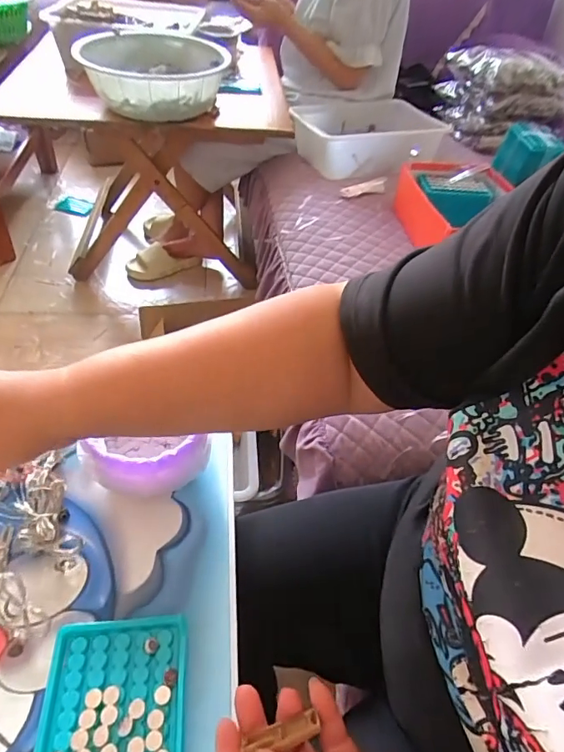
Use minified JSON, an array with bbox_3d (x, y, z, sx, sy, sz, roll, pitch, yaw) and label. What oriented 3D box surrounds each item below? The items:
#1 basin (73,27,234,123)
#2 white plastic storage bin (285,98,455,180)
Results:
[{"bbox_3d":[-0.293,-0.693,1.077,0.321,0.116,0.351,4,47,-4],"label":"basin"},{"bbox_3d":[0.191,-0.587,1.131,0.315,0.122,0.247,-11,50,-17],"label":"white plastic storage bin"}]

